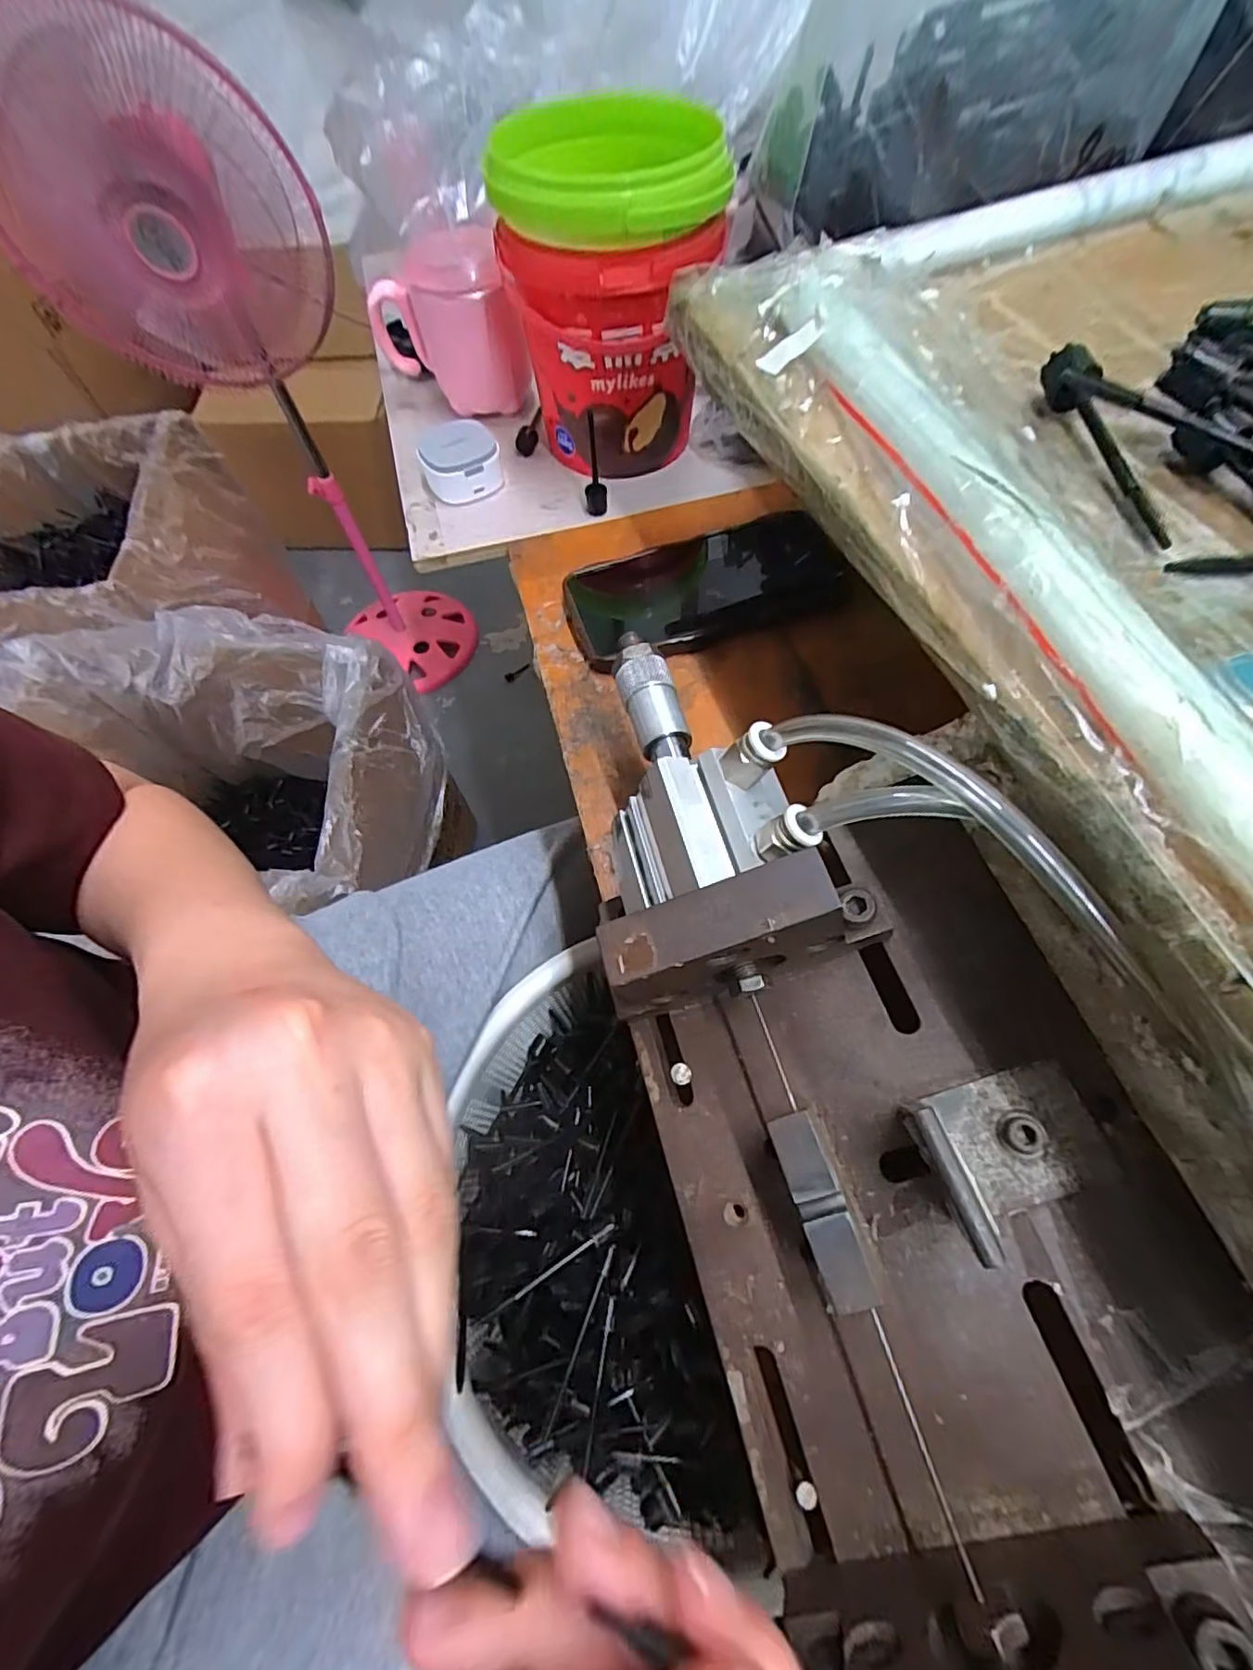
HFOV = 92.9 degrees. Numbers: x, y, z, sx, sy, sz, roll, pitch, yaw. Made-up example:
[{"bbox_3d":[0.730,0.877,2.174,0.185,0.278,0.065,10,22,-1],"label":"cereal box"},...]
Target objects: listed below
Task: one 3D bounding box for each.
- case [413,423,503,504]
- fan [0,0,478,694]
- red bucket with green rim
[{"bbox_3d":[-0.120,-0.270,0.428,0.053,0.031,0.058,-1,63,2],"label":"case"},{"bbox_3d":[-0.542,-0.619,0.956,0.318,0.853,0.283,-34,67,-14],"label":"fan"},{"bbox_3d":[-0.012,-0.339,0.385,0.122,0.151,0.128,-11,63,-3],"label":"red bucket with green rim"}]

